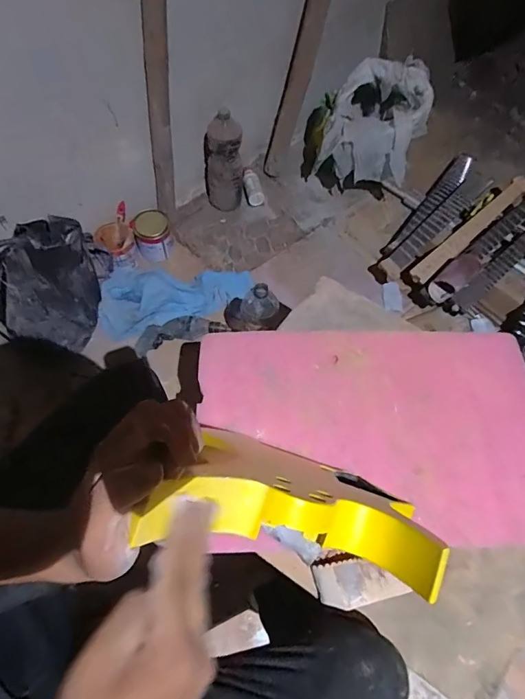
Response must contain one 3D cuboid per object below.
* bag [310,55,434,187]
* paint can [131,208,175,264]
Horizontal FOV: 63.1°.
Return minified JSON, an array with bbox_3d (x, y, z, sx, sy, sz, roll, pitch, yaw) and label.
[{"bbox_3d":[0.326,-0.655,1.251,0.271,0.238,0.231,16,65,5],"label":"bag"},{"bbox_3d":[-0.312,-0.327,1.228,0.100,0.088,0.111,-13,66,-9],"label":"paint can"}]

